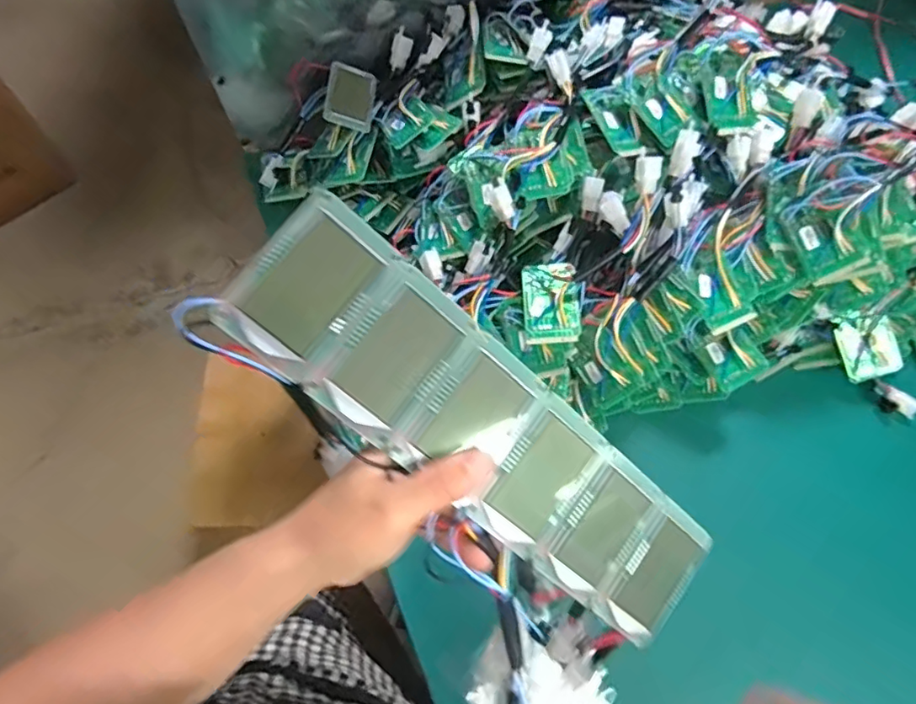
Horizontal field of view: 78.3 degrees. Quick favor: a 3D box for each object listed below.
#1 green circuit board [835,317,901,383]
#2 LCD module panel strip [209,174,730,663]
[{"bbox_3d":[0.414,-0.003,0.566,0.050,0.006,0.062,-21,100,17],"label":"green circuit board"},{"bbox_3d":[0.023,0.047,0.282,0.287,0.018,0.074,41,70,-18],"label":"LCD module panel strip"}]

